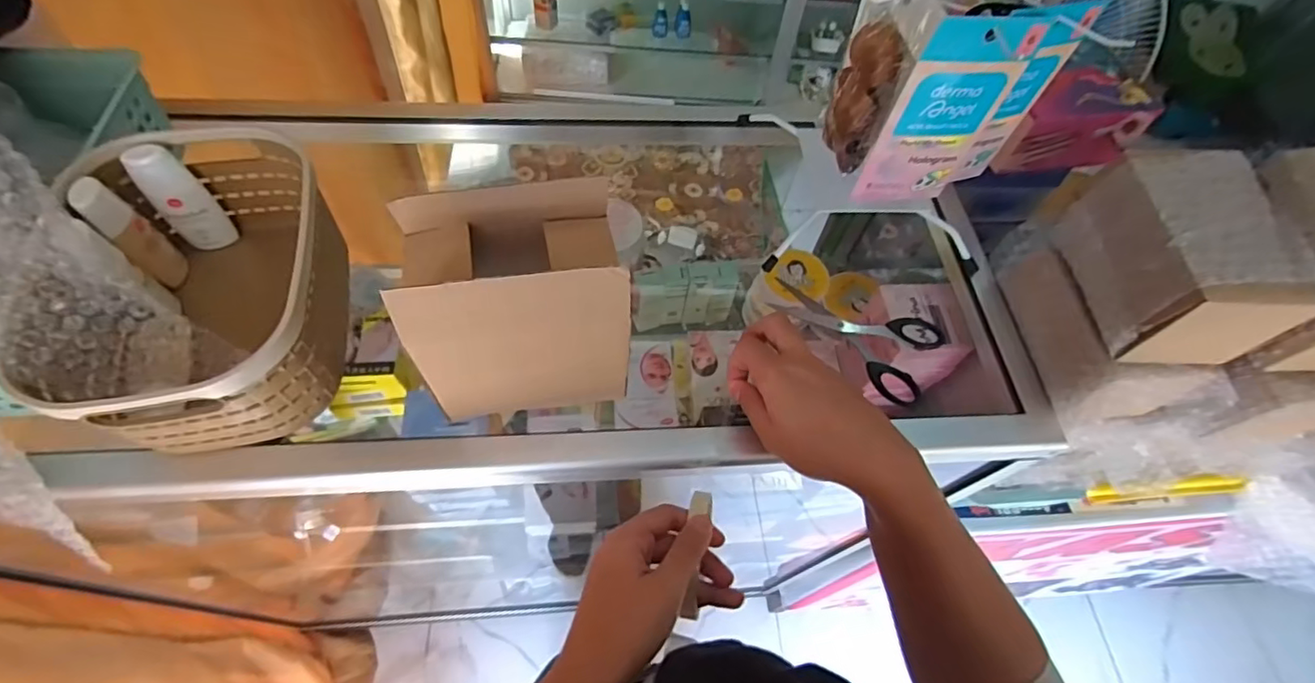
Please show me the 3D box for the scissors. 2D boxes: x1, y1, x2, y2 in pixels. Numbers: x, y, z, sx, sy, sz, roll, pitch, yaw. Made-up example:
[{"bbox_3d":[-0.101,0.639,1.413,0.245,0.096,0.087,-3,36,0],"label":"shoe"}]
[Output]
[{"bbox_3d":[0.165,-0.008,0.500,0.142,0.018,0.082,30,61,13],"label":"scissors"}]

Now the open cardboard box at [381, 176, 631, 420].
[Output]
[{"bbox_3d":[-0.090,-0.026,0.388,0.124,0.144,0.091,-7,59,-9],"label":"open cardboard box"}]

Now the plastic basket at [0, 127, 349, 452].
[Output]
[{"bbox_3d":[-0.311,-0.041,0.408,0.152,0.102,0.214,-11,60,-11],"label":"plastic basket"}]

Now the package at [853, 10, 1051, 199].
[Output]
[{"bbox_3d":[0.198,-0.153,0.403,0.078,0.139,0.007,-5,58,-7],"label":"package"}]

